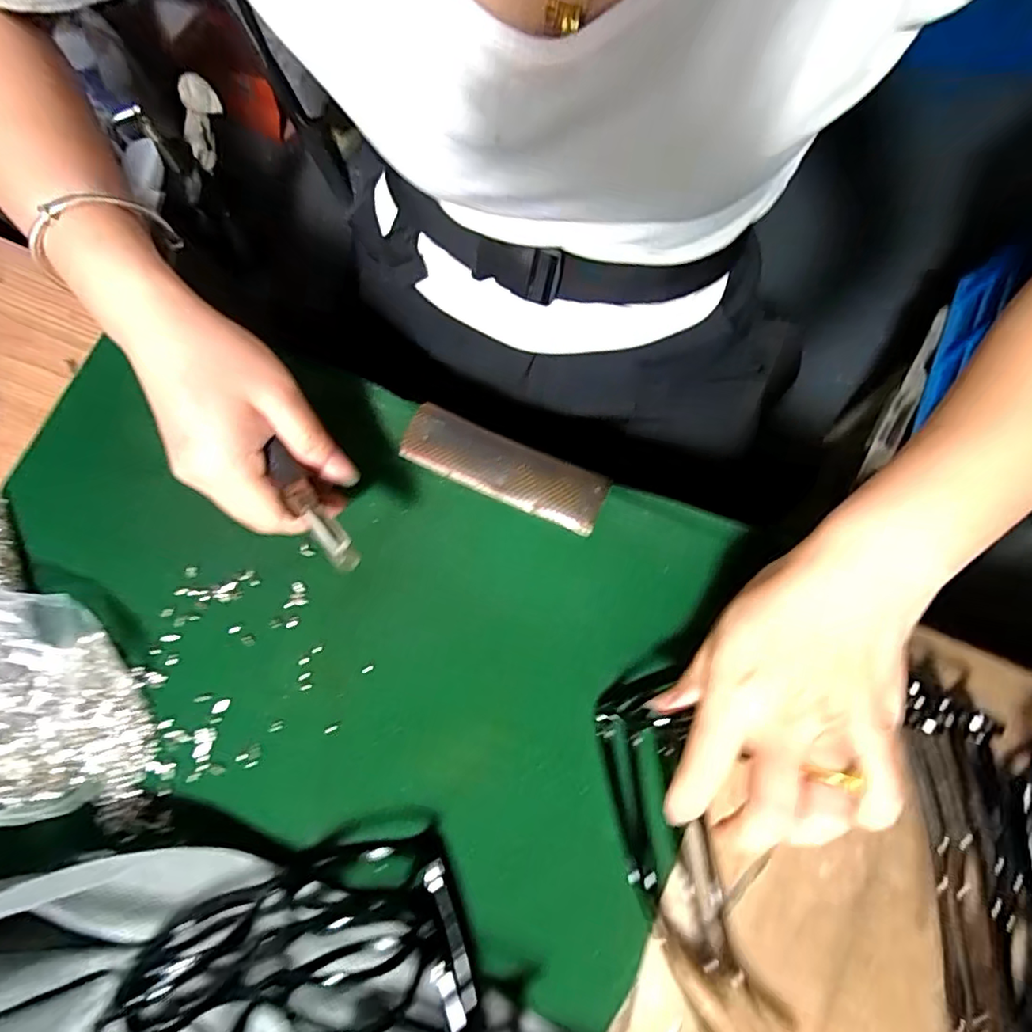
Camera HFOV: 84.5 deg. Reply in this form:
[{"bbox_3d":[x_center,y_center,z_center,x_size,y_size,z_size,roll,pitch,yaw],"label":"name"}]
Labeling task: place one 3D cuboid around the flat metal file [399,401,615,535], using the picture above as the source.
[{"bbox_3d":[-0.007,-0.028,0.323,0.117,0.007,0.035,23,79,5],"label":"flat metal file"}]

